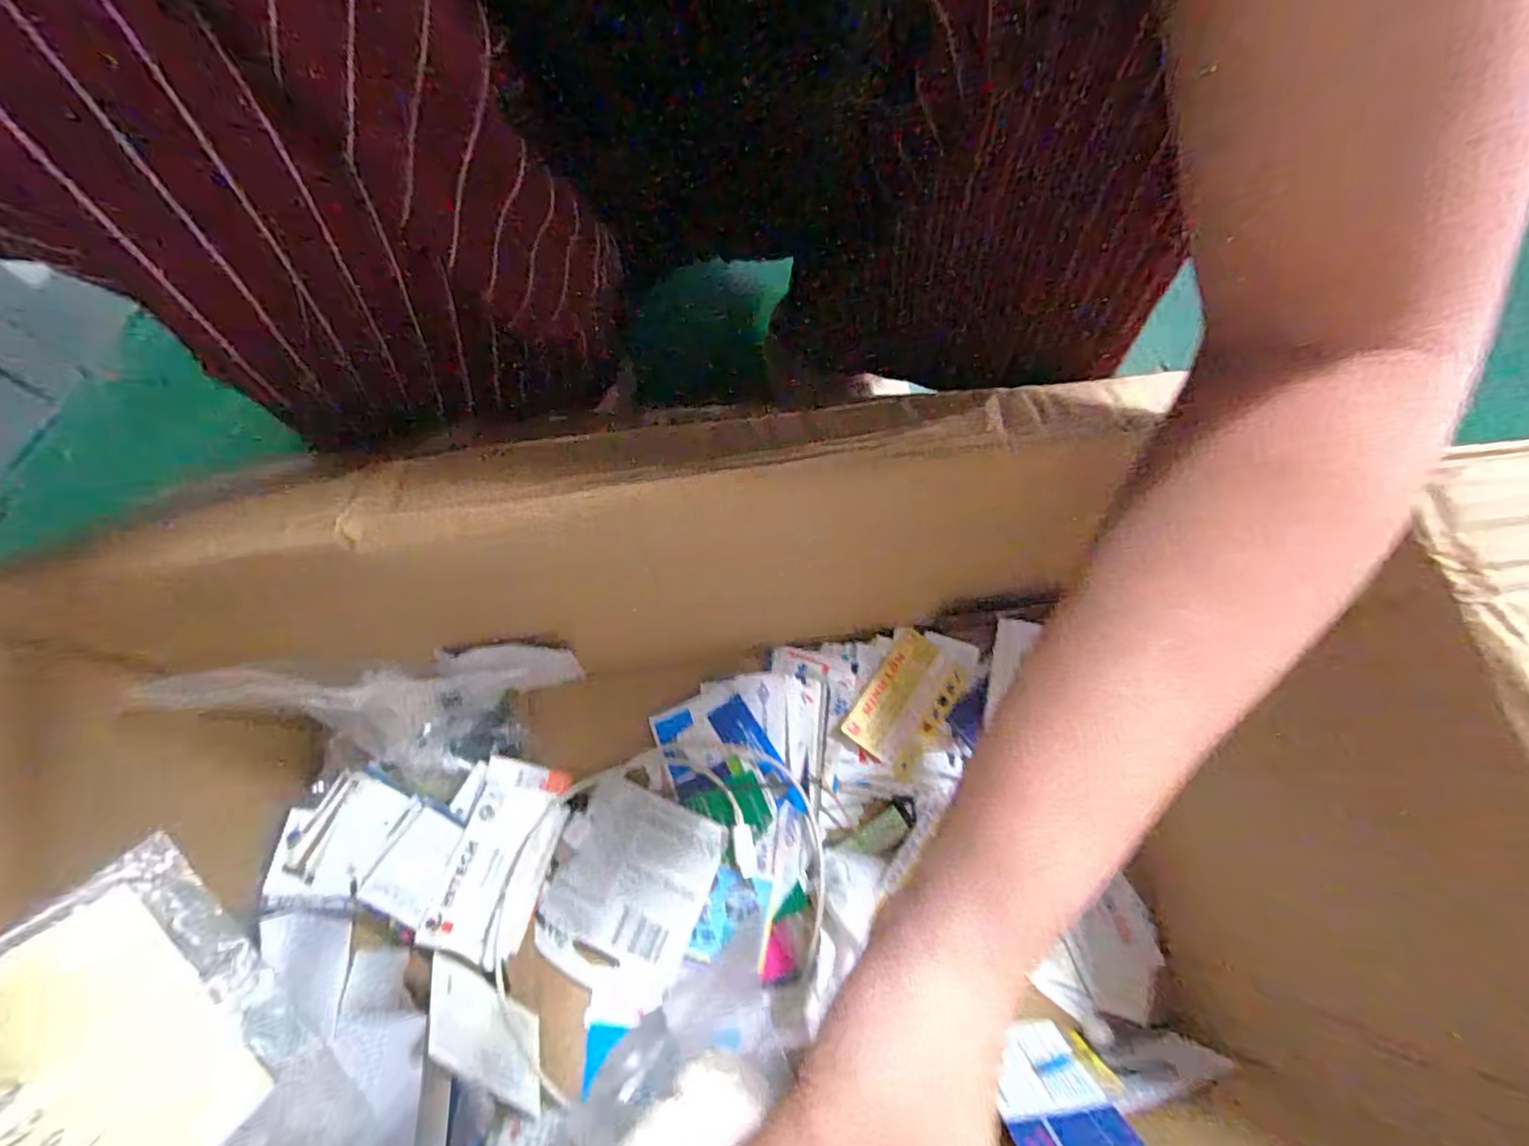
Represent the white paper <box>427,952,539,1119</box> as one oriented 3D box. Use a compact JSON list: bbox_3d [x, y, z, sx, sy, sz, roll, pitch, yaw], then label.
[{"bbox_3d":[-0.139,0.233,0.328,0.004,0.088,0.047,-27,31,-1],"label":"white paper"}]

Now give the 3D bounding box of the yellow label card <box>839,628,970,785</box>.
[{"bbox_3d":[0.094,0.084,0.426,0.055,0.005,0.089,36,65,2],"label":"yellow label card"}]

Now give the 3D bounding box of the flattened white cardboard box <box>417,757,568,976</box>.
[{"bbox_3d":[-0.160,0.168,0.386,0.061,0.016,0.107,22,69,-18],"label":"flattened white cardboard box"}]

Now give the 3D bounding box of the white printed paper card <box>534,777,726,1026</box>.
[{"bbox_3d":[-0.085,0.192,0.384,0.092,0.009,0.120,21,71,5],"label":"white printed paper card"}]

